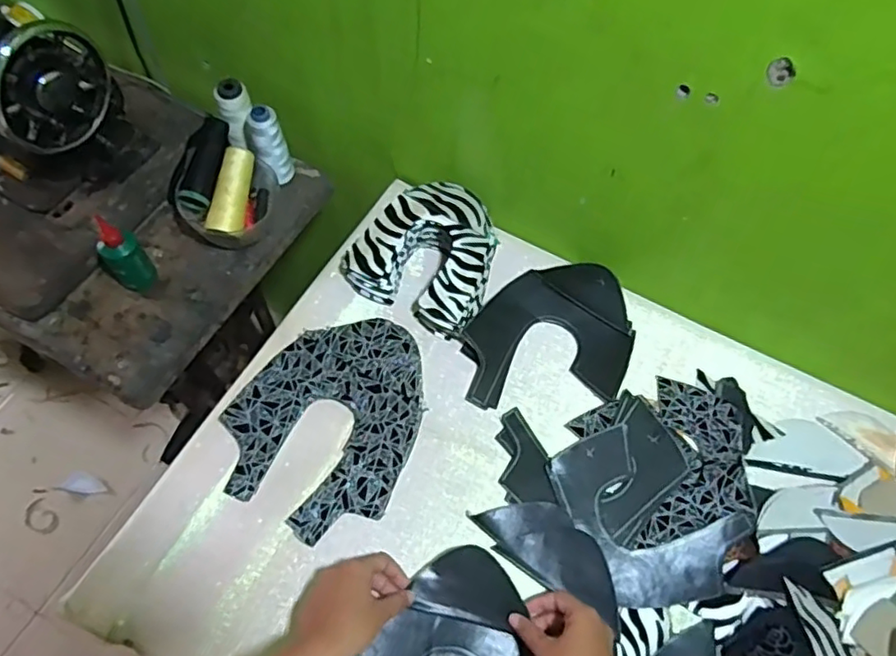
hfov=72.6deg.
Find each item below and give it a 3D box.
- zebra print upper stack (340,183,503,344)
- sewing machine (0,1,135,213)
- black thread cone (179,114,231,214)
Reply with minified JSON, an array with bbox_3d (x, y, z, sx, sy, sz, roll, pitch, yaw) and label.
[{"bbox_3d":[-0.021,-0.096,0.751,0.167,0.074,0.165,24,66,11],"label":"zebra print upper stack"},{"bbox_3d":[-0.613,-0.325,0.748,0.413,0.208,0.170,25,66,11],"label":"sewing machine"},{"bbox_3d":[-0.300,-0.207,0.762,0.040,0.038,0.121,9,62,2],"label":"black thread cone"}]

